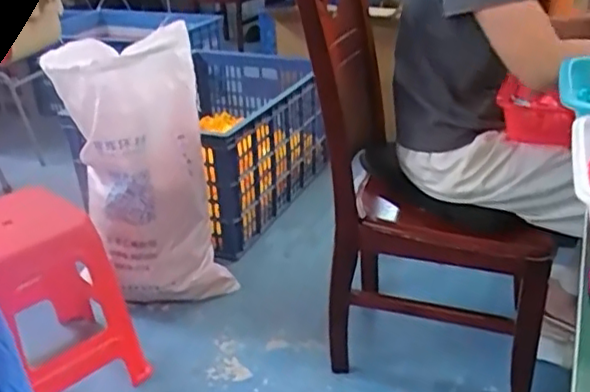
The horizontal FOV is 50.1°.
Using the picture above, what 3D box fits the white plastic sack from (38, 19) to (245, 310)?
[{"bbox_3d":[-0.382,-0.023,1.661,0.357,0.724,0.263,-13,28,-19],"label":"white plastic sack"}]

